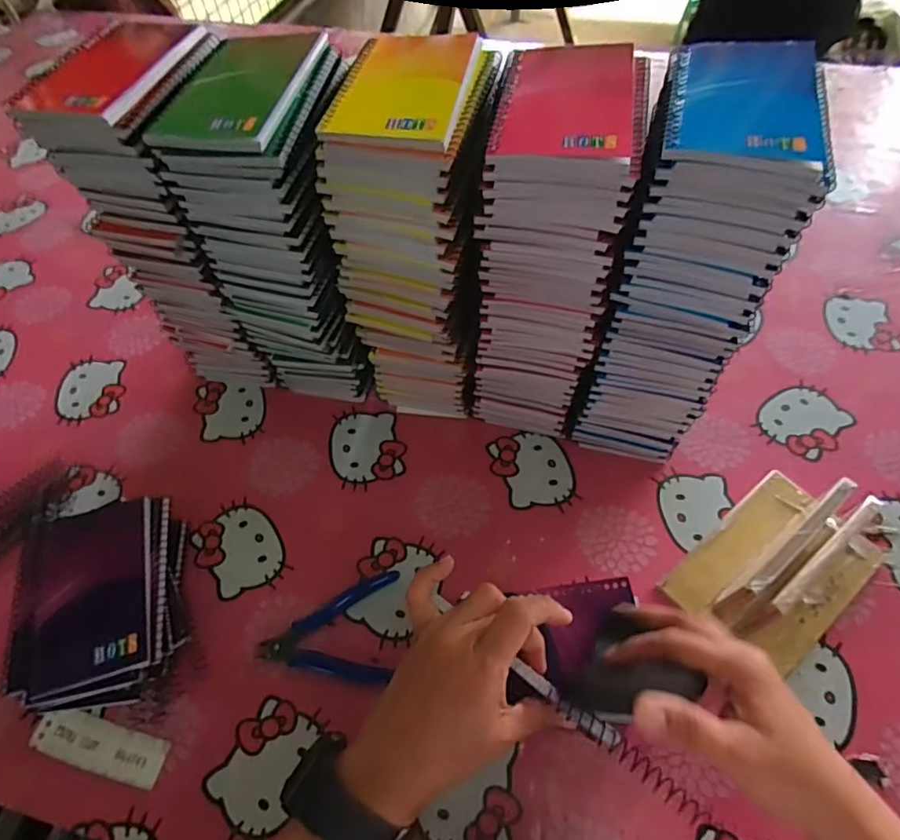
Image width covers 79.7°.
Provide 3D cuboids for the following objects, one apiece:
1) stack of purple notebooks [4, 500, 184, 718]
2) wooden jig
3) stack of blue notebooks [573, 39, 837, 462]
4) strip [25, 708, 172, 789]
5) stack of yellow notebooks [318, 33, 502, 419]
[{"bbox_3d":[-0.275,0.147,0.429,0.113,0.069,0.140,-12,57,-5],"label":"stack of purple notebooks"},{"bbox_3d":[0.274,0.100,0.423,0.176,0.074,0.105,-36,62,-19],"label":"wooden jig"},{"bbox_3d":[0.175,-0.100,0.424,0.097,0.300,0.122,12,58,11],"label":"stack of blue notebooks"},{"bbox_3d":[-0.265,0.247,0.407,0.105,0.004,0.033,10,58,9],"label":"strip"},{"bbox_3d":[-0.019,-0.135,0.465,0.101,0.297,0.132,15,59,12],"label":"stack of yellow notebooks"}]

